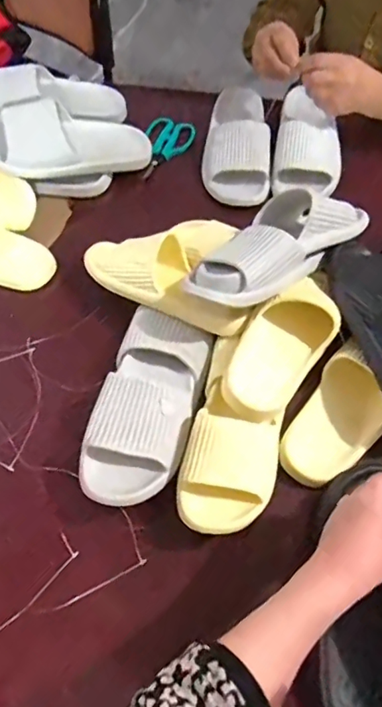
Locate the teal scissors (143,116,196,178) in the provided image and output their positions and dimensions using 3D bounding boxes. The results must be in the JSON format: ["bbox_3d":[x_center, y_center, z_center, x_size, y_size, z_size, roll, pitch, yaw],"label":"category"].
[{"bbox_3d":[-0.050,-0.354,0.901,0.080,0.009,0.119,27,80,11],"label":"teal scissors"}]

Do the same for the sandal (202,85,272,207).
[{"bbox_3d":[0.075,-0.355,0.854,0.105,0.083,0.223,2,61,0],"label":"sandal"}]

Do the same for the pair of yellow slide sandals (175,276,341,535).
[{"bbox_3d":[0.074,0.044,0.622,0.126,0.073,0.337,23,63,12],"label":"pair of yellow slide sandals"}]

